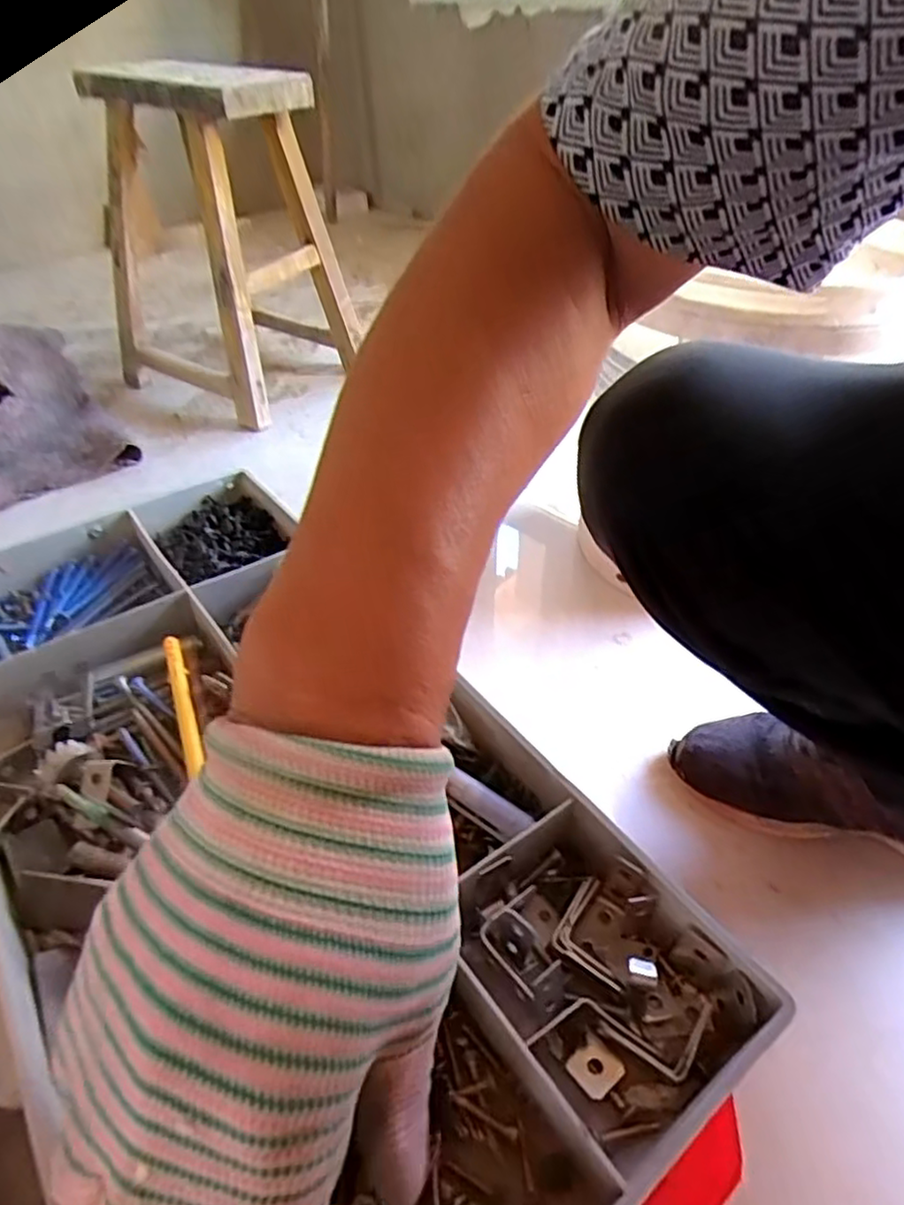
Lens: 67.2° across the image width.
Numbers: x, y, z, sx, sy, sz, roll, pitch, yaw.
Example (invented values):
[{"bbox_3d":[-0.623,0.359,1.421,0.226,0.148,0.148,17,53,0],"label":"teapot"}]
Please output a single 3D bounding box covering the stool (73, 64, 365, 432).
[{"bbox_3d":[-0.373,-0.580,1.096,0.340,0.440,0.291,26,48,25],"label":"stool"}]

